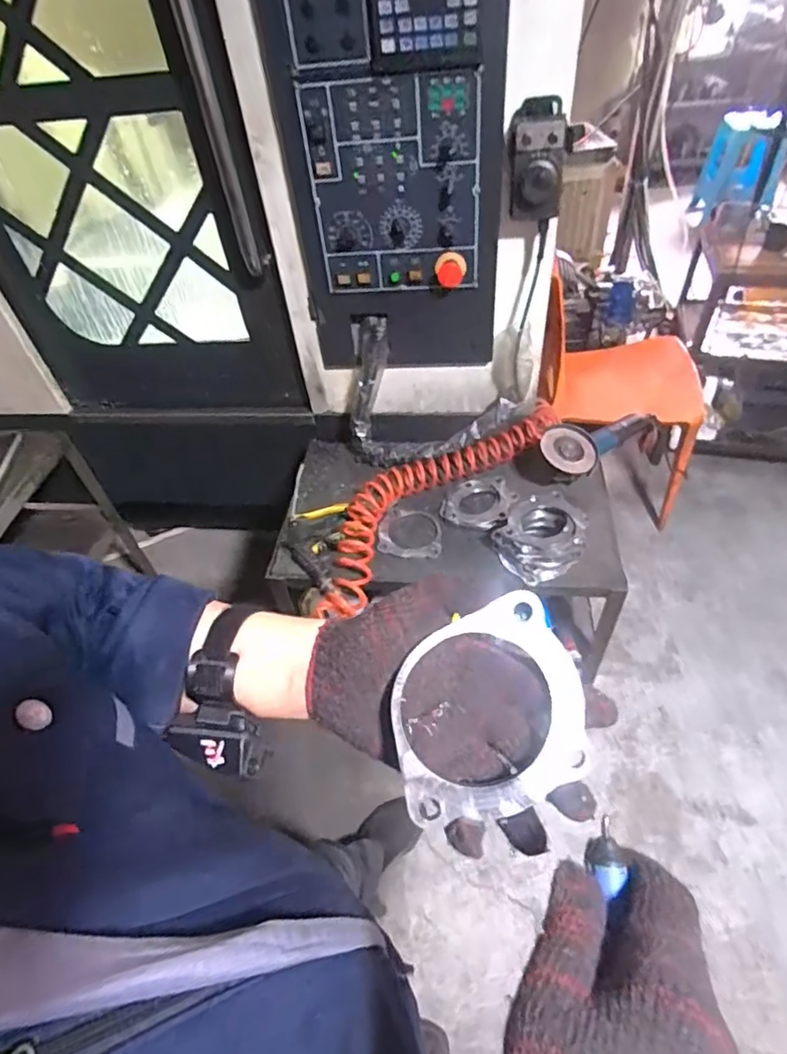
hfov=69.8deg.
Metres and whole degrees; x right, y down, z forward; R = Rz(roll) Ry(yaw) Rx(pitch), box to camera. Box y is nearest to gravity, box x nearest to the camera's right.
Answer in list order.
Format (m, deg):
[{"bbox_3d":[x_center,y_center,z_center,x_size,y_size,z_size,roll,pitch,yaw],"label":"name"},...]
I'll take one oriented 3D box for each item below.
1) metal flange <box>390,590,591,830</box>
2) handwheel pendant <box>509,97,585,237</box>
[{"bbox_3d":[0.053,0.107,0.330,0.116,0.005,0.114,-19,84,0],"label":"metal flange"},{"bbox_3d":[0.213,-0.522,0.819,0.089,0.148,0.043,1,48,8],"label":"handwheel pendant"}]

